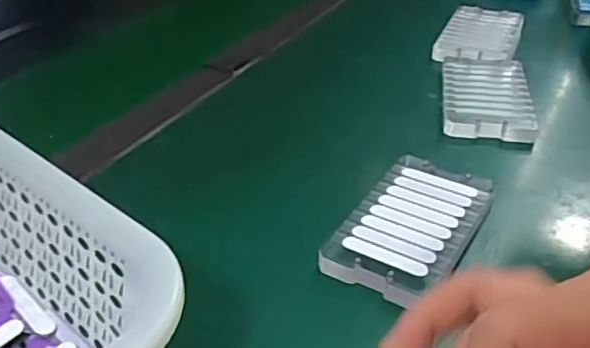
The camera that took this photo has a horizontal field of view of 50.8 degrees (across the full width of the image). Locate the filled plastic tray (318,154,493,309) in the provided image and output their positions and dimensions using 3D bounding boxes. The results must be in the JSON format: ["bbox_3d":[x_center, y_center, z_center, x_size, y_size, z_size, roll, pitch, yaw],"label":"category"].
[{"bbox_3d":[0.072,0.032,0.378,0.068,0.020,0.121,20,40,27],"label":"filled plastic tray"}]

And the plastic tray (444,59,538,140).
[{"bbox_3d":[0.159,-0.066,0.515,0.069,0.012,0.124,5,35,9],"label":"plastic tray"}]

